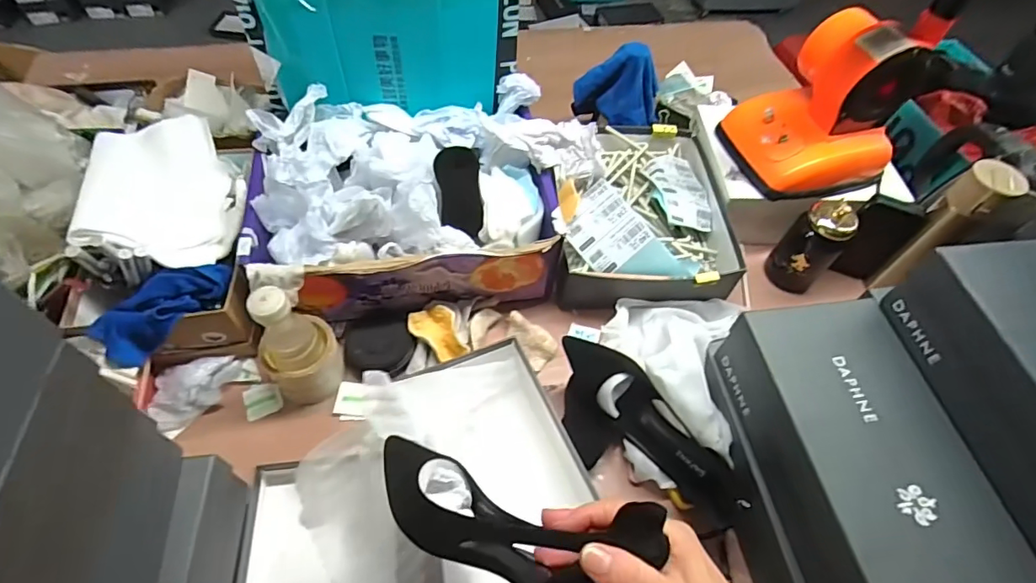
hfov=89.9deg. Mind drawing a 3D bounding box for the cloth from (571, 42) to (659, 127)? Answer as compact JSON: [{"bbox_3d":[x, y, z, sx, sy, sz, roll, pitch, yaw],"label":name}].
[{"bbox_3d":[0.173,-0.341,0.887,0.144,0.128,0.080,-1,57,-4],"label":"cloth"}]

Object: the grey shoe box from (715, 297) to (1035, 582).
[{"bbox_3d":[0.342,0.162,0.532,0.158,0.094,0.293,-4,57,-7],"label":"grey shoe box"}]

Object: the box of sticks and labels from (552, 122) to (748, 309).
[{"bbox_3d":[0.189,-0.134,0.831,0.270,0.092,0.320,2,56,-3],"label":"box of sticks and labels"}]

